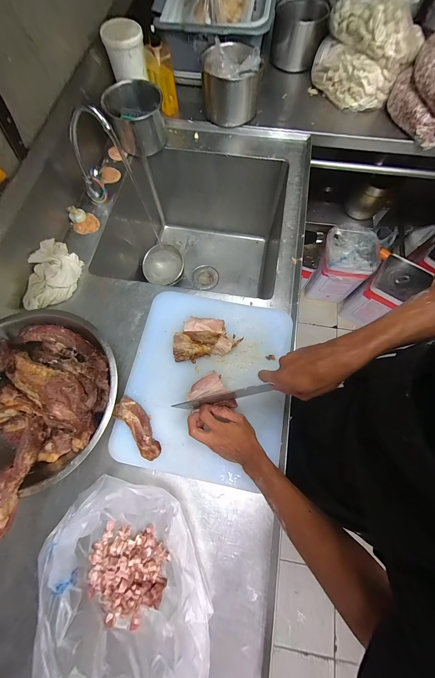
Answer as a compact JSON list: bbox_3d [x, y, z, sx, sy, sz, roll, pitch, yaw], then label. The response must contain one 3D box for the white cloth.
[{"bbox_3d":[-0.419,-0.167,0.614,0.092,0.062,0.197,13,72,4],"label":"white cloth"}]

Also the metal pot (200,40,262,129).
[{"bbox_3d":[0.044,-0.825,0.782,0.167,0.157,0.186,1,72,1],"label":"metal pot"}]

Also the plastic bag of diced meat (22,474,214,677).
[{"bbox_3d":[-0.146,0.390,0.390,0.218,0.125,0.291,-17,73,-5],"label":"plastic bag of diced meat"}]

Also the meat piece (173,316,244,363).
[{"bbox_3d":[-0.027,-0.003,0.545,0.143,0.038,0.101,-2,72,0],"label":"meat piece"}]

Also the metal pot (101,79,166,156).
[{"bbox_3d":[-0.255,-0.694,0.752,0.158,0.121,0.162,0,72,0],"label":"metal pot"}]

